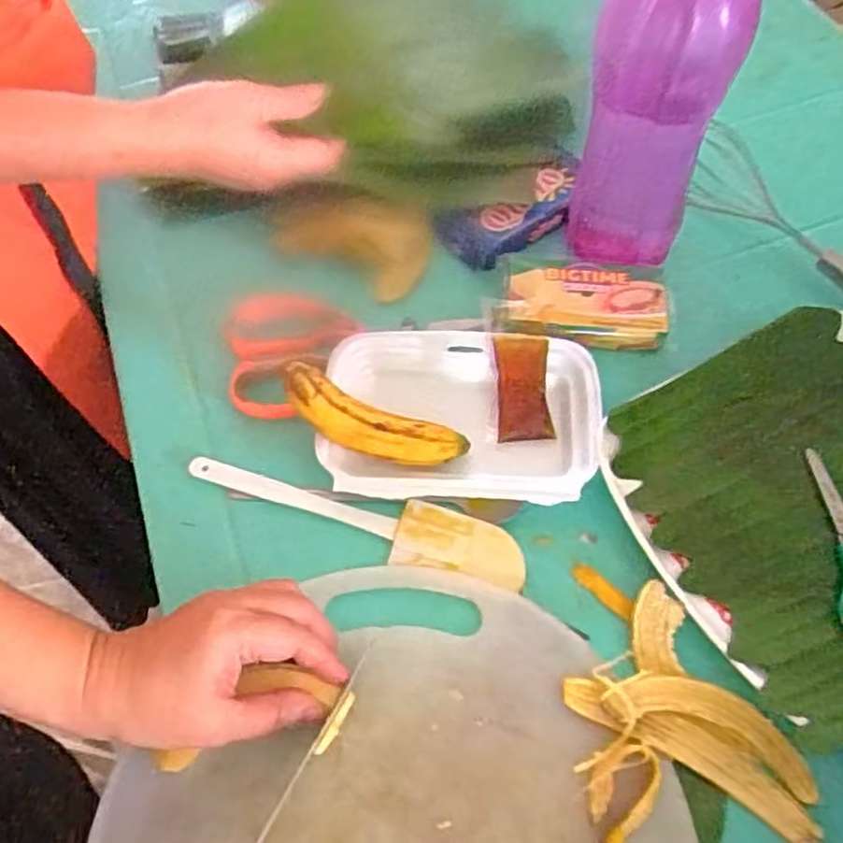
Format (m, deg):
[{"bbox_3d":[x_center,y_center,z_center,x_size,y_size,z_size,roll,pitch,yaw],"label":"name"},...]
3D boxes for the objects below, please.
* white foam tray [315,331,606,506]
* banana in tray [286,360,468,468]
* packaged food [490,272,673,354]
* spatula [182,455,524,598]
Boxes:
[{"bbox_3d":[0.026,-0.005,0.480,0.181,0.023,0.123,4,59,3],"label":"white foam tray"},{"bbox_3d":[-0.031,0.003,0.459,0.123,0.028,0.032,22,60,-7],"label":"banana in tray"},{"bbox_3d":[0.115,-0.085,0.519,0.118,0.028,0.058,3,59,2],"label":"packaged food"},{"bbox_3d":[-0.046,0.062,0.457,0.226,0.007,0.040,12,60,7],"label":"spatula"}]

